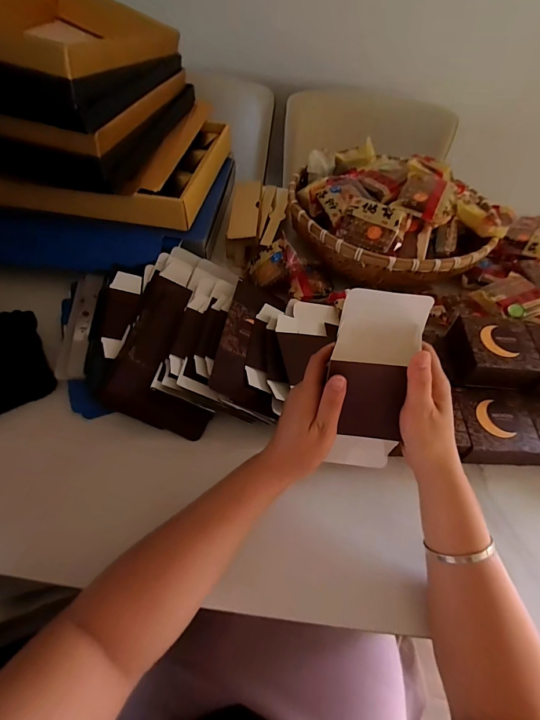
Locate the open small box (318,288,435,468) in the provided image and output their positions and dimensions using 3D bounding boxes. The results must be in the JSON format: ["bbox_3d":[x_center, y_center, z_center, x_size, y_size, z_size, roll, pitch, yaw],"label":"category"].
[{"bbox_3d":[0.107,0.035,0.373,0.092,0.200,0.050,-2,26,-5],"label":"open small box"}]

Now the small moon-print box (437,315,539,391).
[{"bbox_3d":[0.289,-0.007,0.478,0.094,0.056,0.099,2,53,-2],"label":"small moon-print box"}]

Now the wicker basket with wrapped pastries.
[{"bbox_3d":[0.203,-0.259,0.619,0.346,0.113,0.293,32,57,19],"label":"wicker basket with wrapped pastries"}]

